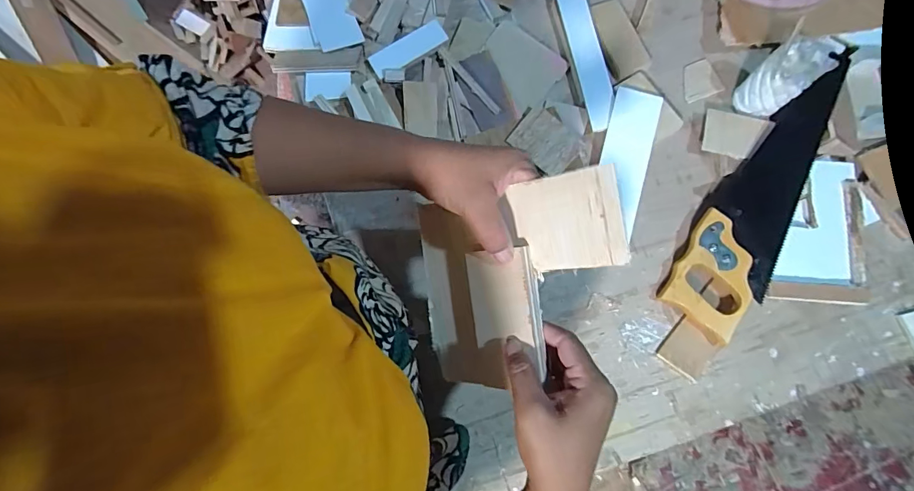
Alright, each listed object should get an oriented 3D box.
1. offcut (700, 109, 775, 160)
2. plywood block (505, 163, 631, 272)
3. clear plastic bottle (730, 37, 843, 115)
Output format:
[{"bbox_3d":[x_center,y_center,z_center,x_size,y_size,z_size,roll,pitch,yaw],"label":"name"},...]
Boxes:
[{"bbox_3d":[0.386,-0.153,0.581,0.081,0.006,0.062,17,84,13],"label":"offcut"},{"bbox_3d":[0.078,-0.017,0.305,0.081,0.004,0.068,-9,92,39],"label":"plywood block"},{"bbox_3d":[0.439,-0.226,0.566,0.081,0.095,0.065,-34,79,-7],"label":"clear plastic bottle"}]

